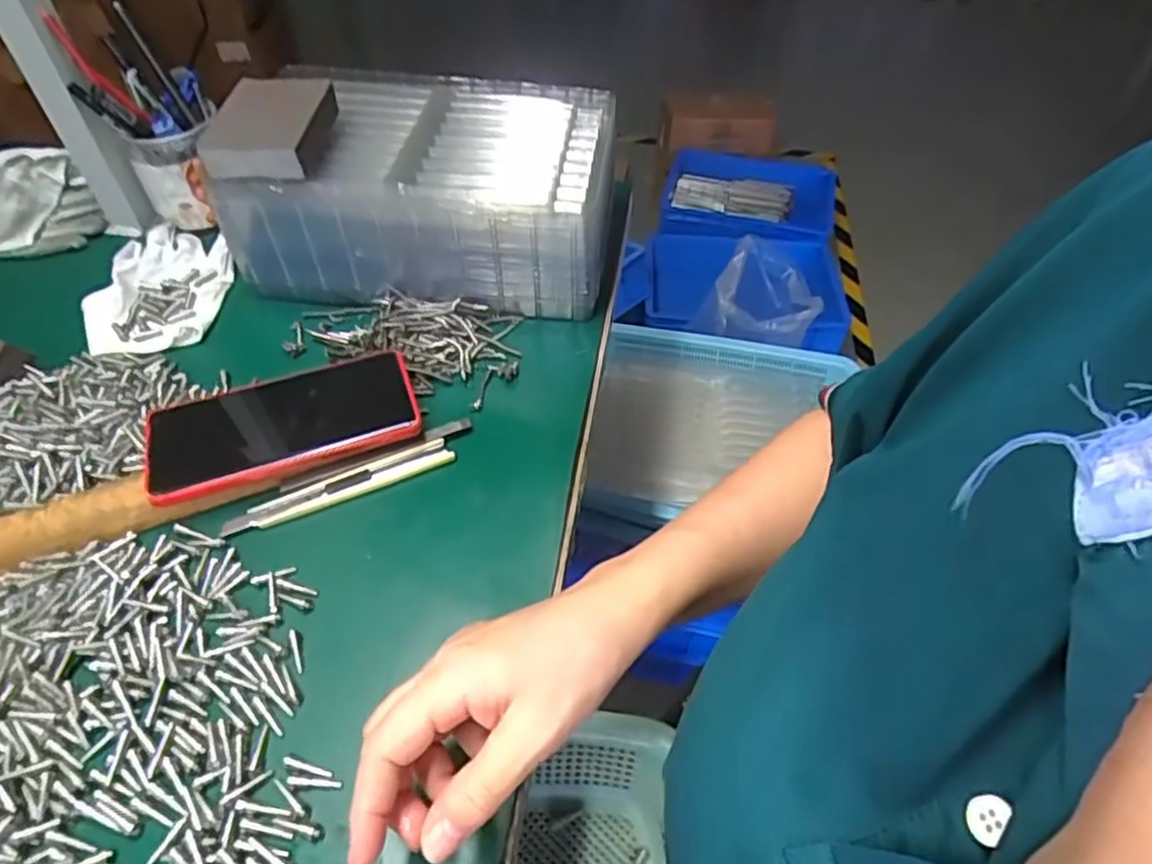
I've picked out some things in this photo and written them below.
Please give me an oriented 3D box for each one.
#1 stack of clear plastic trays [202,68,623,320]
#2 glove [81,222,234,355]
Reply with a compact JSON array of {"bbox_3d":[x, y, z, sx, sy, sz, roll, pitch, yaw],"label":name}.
[{"bbox_3d":[-0.117,-0.189,0.557,0.270,0.118,0.164,4,50,-1],"label":"stack of clear plastic trays"},{"bbox_3d":[-0.327,-0.116,0.550,0.088,0.027,0.128,3,50,-2],"label":"glove"}]

